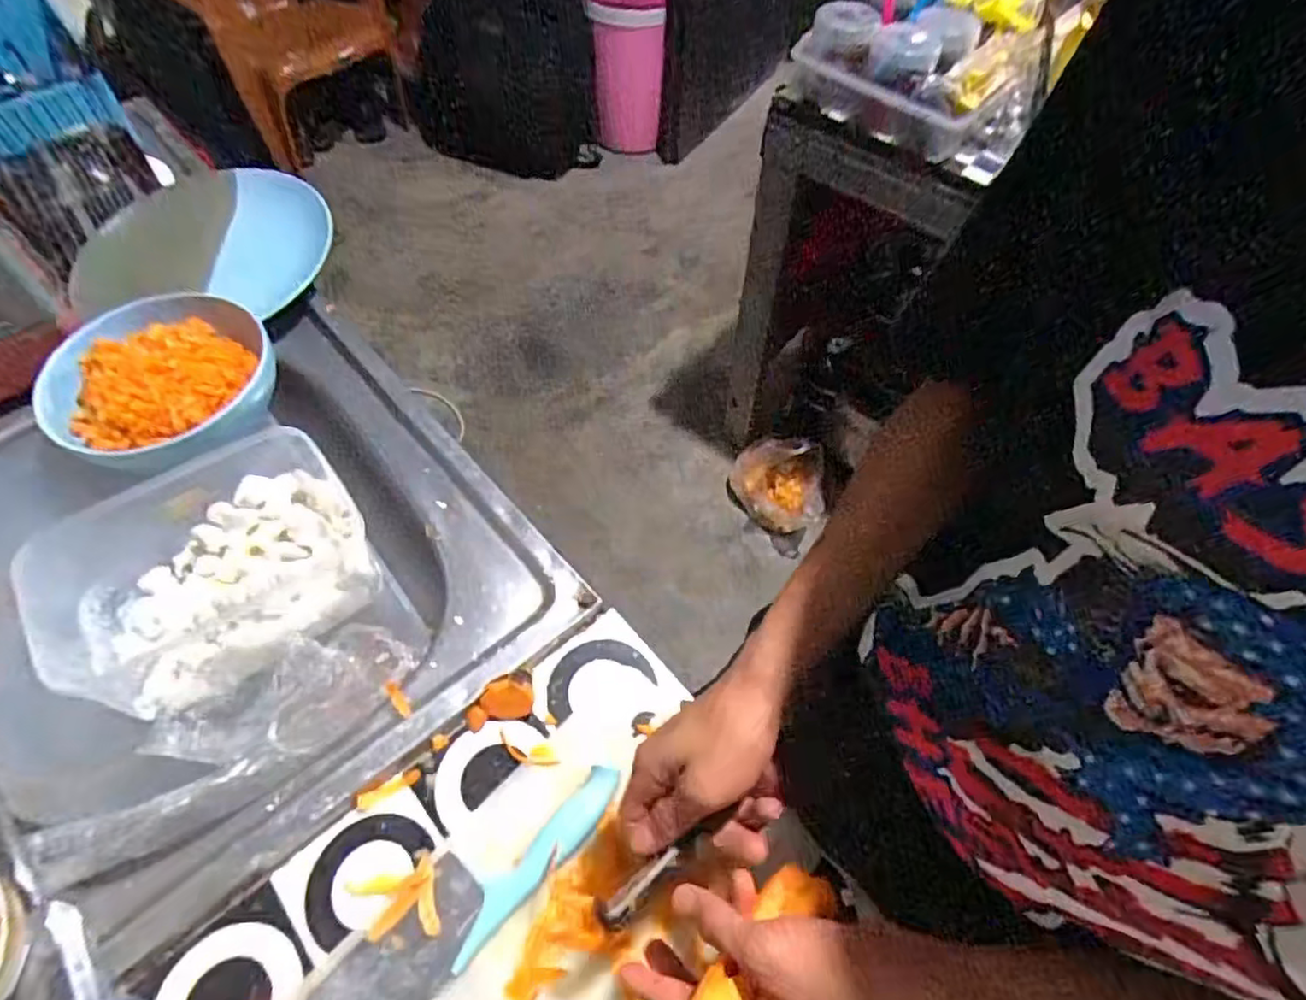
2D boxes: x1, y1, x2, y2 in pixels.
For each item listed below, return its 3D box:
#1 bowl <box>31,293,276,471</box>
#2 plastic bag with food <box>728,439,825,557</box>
[{"bbox_3d":[-0.394,-0.096,0.541,0.135,0.068,0.163,28,60,15],"label":"bowl"},{"bbox_3d":[0.274,-0.024,1.488,0.217,0.173,0.204,19,58,10],"label":"plastic bag with food"}]

